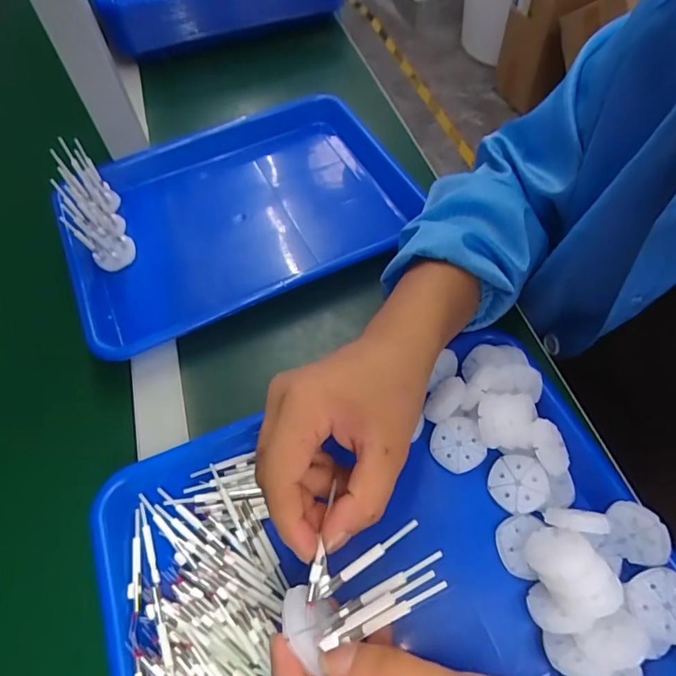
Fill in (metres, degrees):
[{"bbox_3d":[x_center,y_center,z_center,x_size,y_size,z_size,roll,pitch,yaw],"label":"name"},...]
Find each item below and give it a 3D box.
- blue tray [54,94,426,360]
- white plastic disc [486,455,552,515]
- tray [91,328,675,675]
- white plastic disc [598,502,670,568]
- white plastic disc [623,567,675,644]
[{"bbox_3d":[-0.092,-0.136,0.496,0.364,0.056,0.257,-24,60,-12],"label":"blue tray"},{"bbox_3d":[0.123,0.099,0.324,0.038,0.004,0.037,-11,63,22],"label":"white plastic disc"},{"bbox_3d":[0.027,0.143,0.299,0.334,0.049,0.247,-20,56,-11],"label":"tray"},{"bbox_3d":[0.183,0.122,0.295,0.007,0.038,0.037,-6,8,-34],"label":"white plastic disc"},{"bbox_3d":[0.191,0.155,0.275,0.037,0.006,0.038,-10,67,24],"label":"white plastic disc"}]

